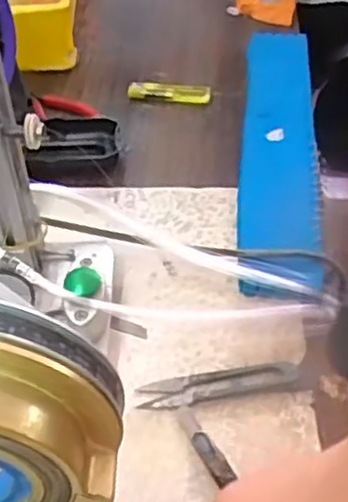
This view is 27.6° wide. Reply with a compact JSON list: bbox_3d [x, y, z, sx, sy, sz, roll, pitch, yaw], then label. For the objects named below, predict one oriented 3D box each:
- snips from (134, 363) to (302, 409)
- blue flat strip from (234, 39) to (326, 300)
[{"bbox_3d":[0.030,0.084,0.455,0.102,0.006,0.023,-8,47,-6],"label":"snips"},{"bbox_3d":[0.089,-0.090,0.604,0.062,0.021,0.328,4,48,3],"label":"blue flat strip"}]

